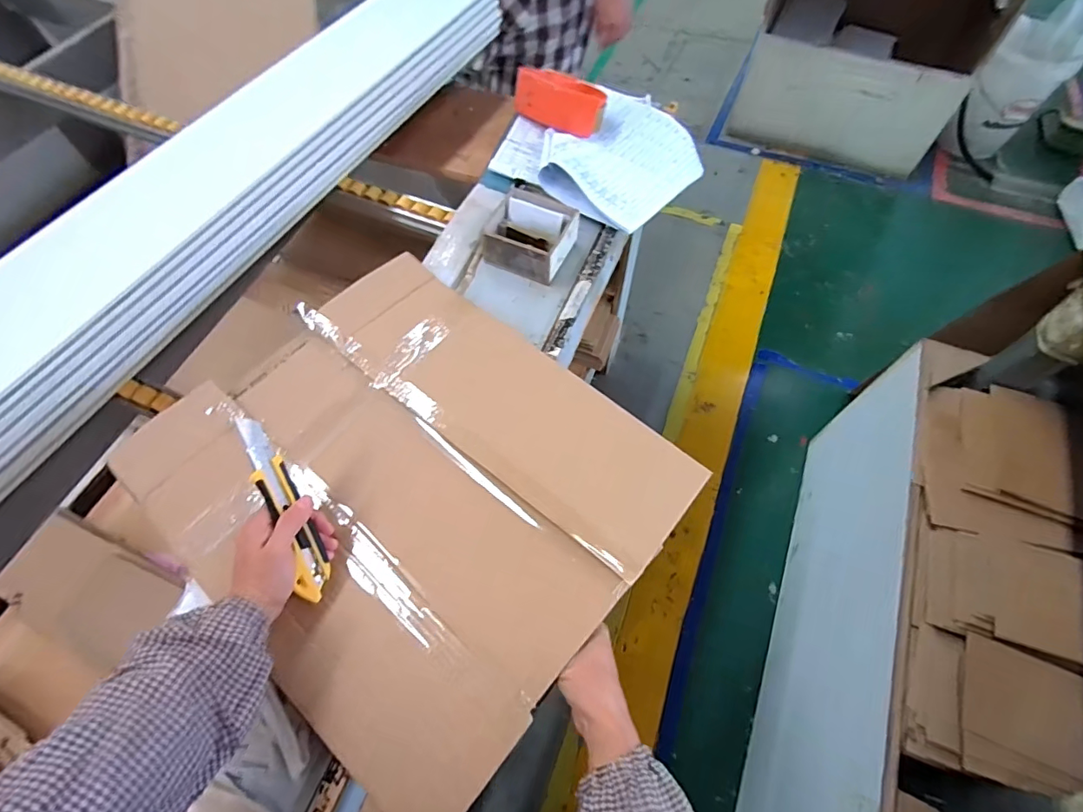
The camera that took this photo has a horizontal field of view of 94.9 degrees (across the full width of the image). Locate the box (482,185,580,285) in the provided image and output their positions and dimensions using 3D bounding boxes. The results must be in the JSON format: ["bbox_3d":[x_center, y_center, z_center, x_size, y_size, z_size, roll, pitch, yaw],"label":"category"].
[{"bbox_3d":[-0.017,-0.244,0.715,0.115,0.060,0.101,24,63,14],"label":"box"}]

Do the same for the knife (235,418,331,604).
[{"bbox_3d":[-0.239,0.094,0.464,0.027,0.022,0.179,-23,91,-12],"label":"knife"}]

